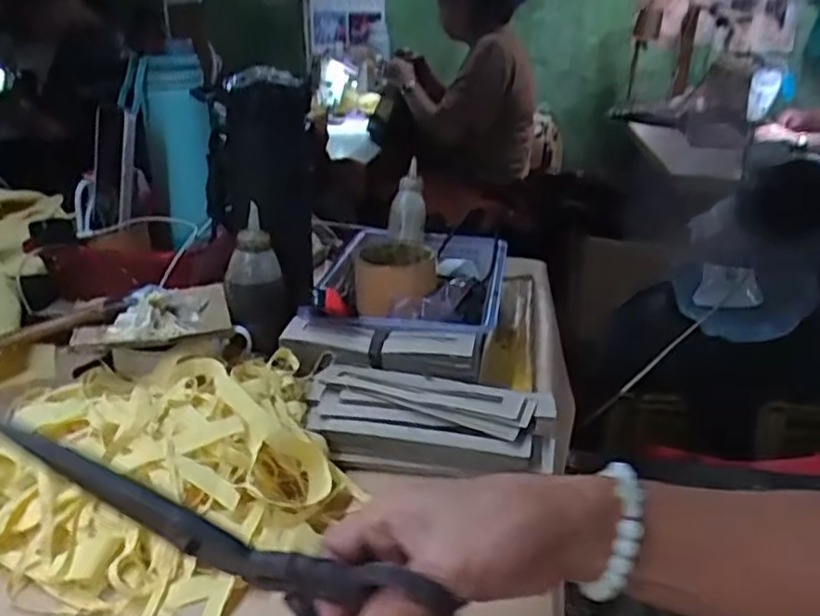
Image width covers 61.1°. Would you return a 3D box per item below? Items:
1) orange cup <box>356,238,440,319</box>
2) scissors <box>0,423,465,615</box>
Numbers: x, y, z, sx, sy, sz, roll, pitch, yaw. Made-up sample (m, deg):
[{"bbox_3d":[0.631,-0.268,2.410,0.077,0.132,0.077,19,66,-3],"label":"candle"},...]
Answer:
[{"bbox_3d":[-0.012,-0.029,0.719,0.079,0.066,0.086,20,31,35],"label":"orange cup"},{"bbox_3d":[-0.084,0.101,0.301,0.212,0.056,0.017,19,22,11],"label":"scissors"}]

